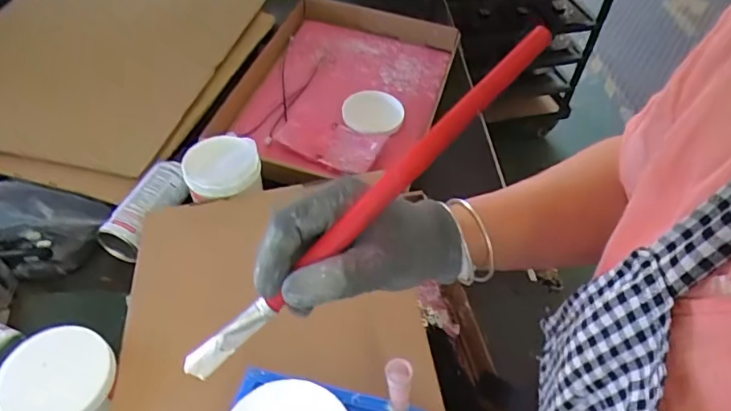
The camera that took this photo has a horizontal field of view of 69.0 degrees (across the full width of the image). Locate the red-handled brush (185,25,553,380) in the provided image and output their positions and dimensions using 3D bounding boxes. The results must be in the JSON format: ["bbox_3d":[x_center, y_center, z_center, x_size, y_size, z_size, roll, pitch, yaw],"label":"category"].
[{"bbox_3d":[-0.001,0.003,0.305,0.277,0.022,0.014,-44,59,6],"label":"red-handled brush"}]

